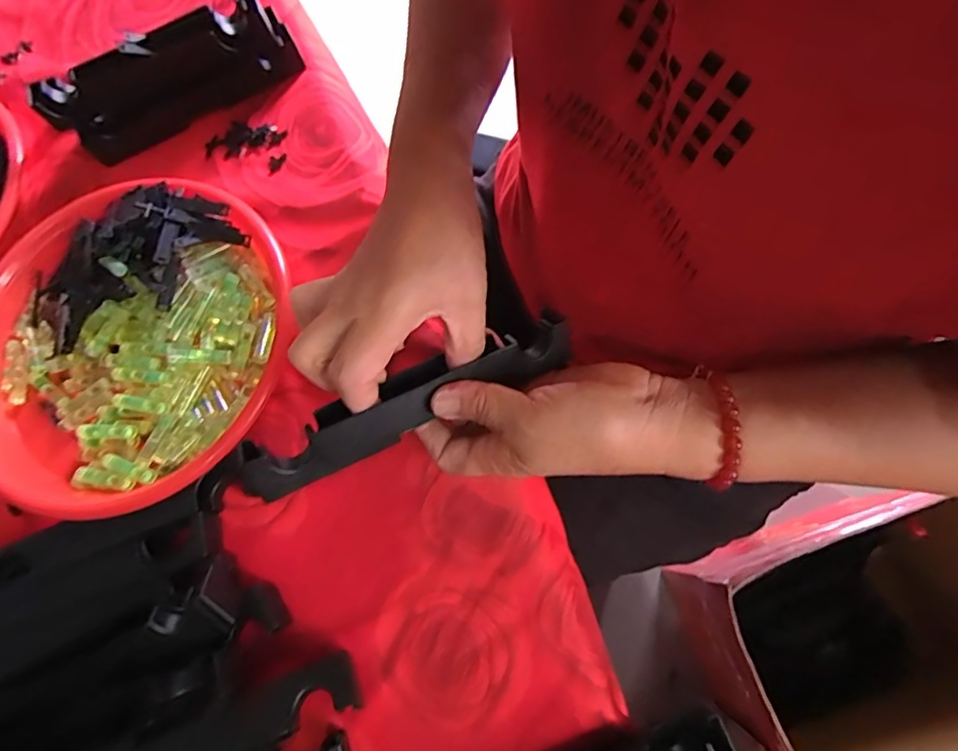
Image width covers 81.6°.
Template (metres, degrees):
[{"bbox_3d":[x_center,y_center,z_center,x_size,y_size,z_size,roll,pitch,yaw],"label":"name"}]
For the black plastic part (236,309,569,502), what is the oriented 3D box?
[{"bbox_3d":[-0.037,0.012,0.312,0.195,0.026,0.033,-25,71,-13],"label":"black plastic part"}]

